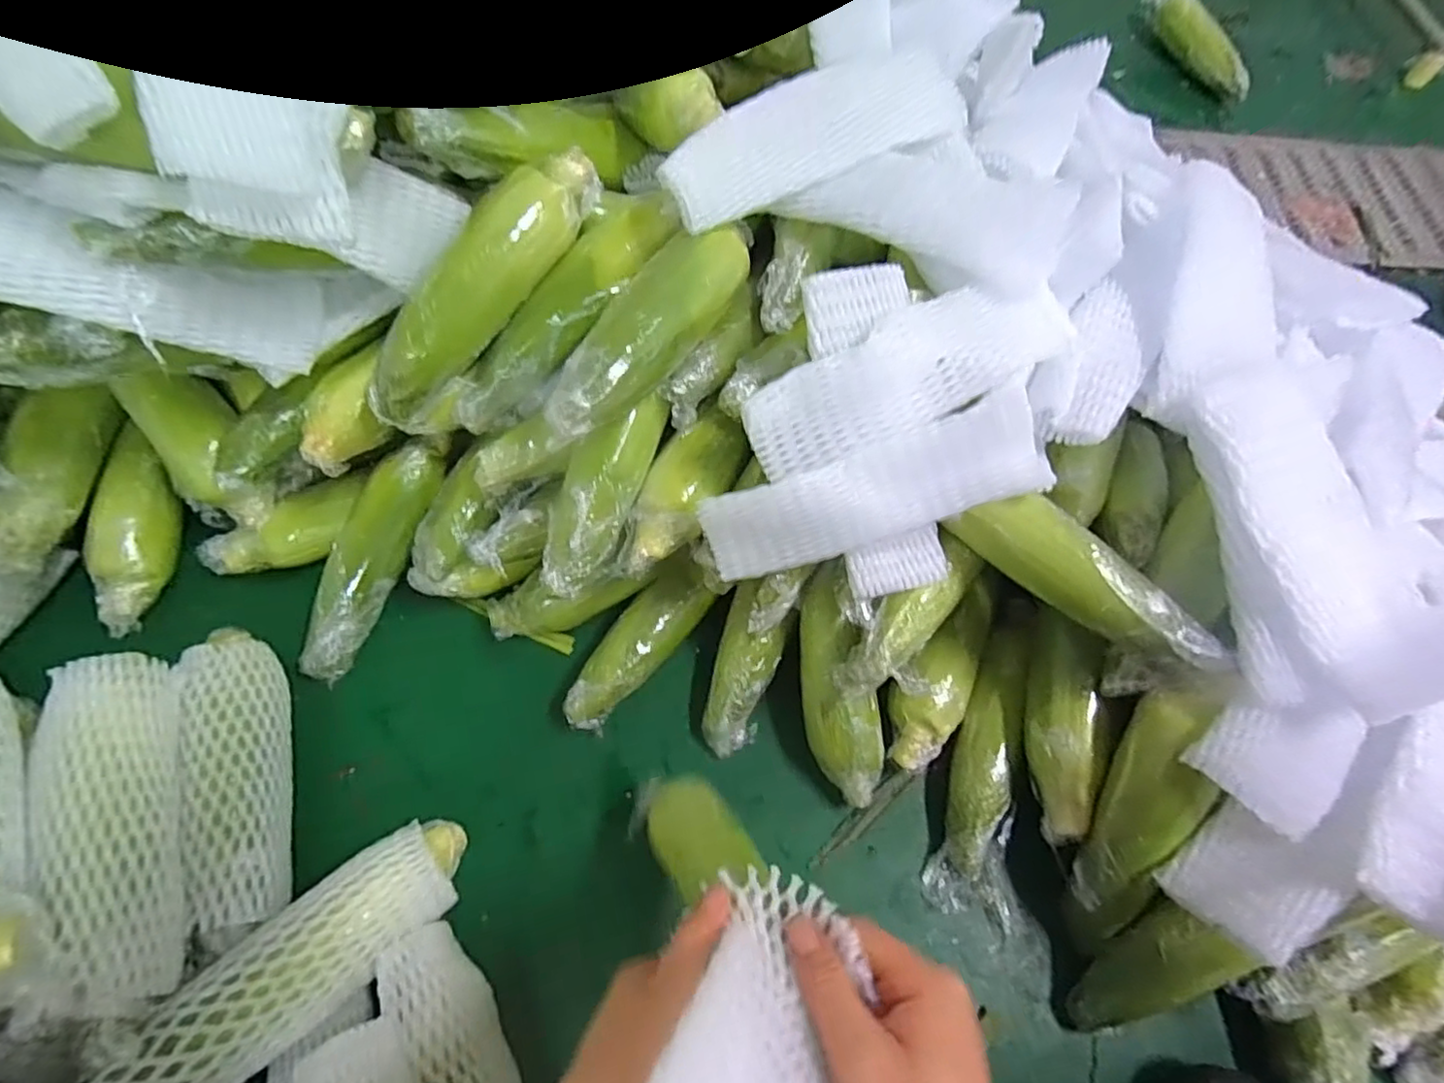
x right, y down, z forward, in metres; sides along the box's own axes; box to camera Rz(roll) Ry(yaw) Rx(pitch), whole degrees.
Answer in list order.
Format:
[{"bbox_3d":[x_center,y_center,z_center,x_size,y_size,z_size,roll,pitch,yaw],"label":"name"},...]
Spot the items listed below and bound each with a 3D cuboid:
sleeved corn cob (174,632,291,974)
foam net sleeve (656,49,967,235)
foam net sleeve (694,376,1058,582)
[{"bbox_3d":[-0.338,0.168,0.457,0.047,0.068,0.216,-17,65,-10],"label":"sleeved corn cob"},{"bbox_3d":[0.061,-0.282,0.445,0.212,0.022,0.072,-23,91,-9],"label":"foam net sleeve"},{"bbox_3d":[0.093,-0.028,0.409,0.212,0.069,0.016,-21,23,13],"label":"foam net sleeve"}]

